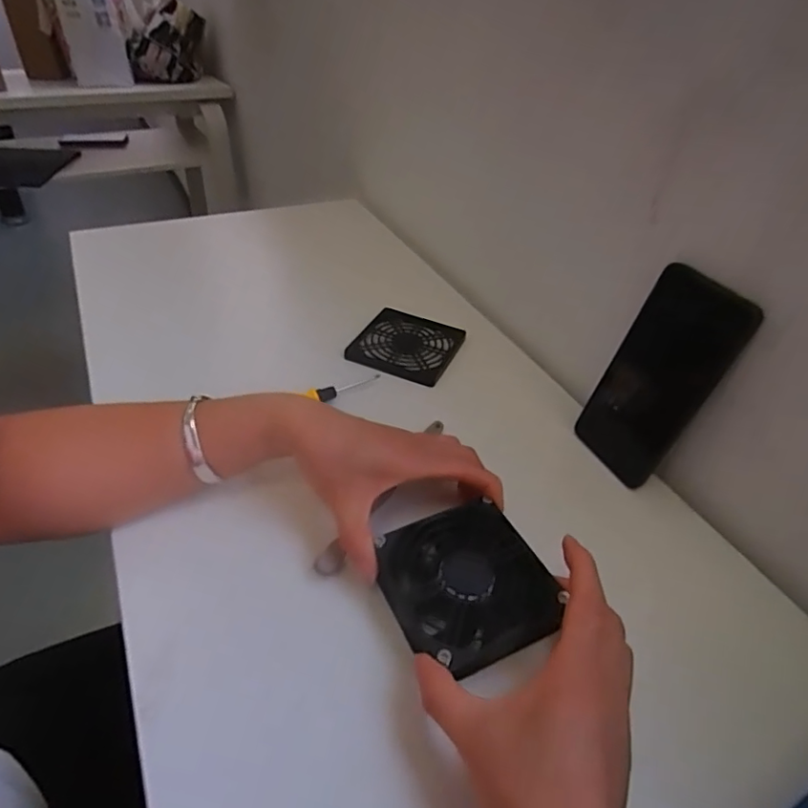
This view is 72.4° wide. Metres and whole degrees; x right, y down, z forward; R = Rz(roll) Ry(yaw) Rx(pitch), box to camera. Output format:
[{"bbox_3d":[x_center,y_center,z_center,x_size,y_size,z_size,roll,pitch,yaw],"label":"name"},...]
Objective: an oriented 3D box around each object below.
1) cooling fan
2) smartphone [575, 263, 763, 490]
[{"bbox_3d":[0.038,0.114,0.348,0.094,0.031,0.095,-14,44,-24],"label":"cooling fan"},{"bbox_3d":[0.190,-0.017,0.420,0.008,0.163,0.072,-21,51,-41],"label":"smartphone"}]

